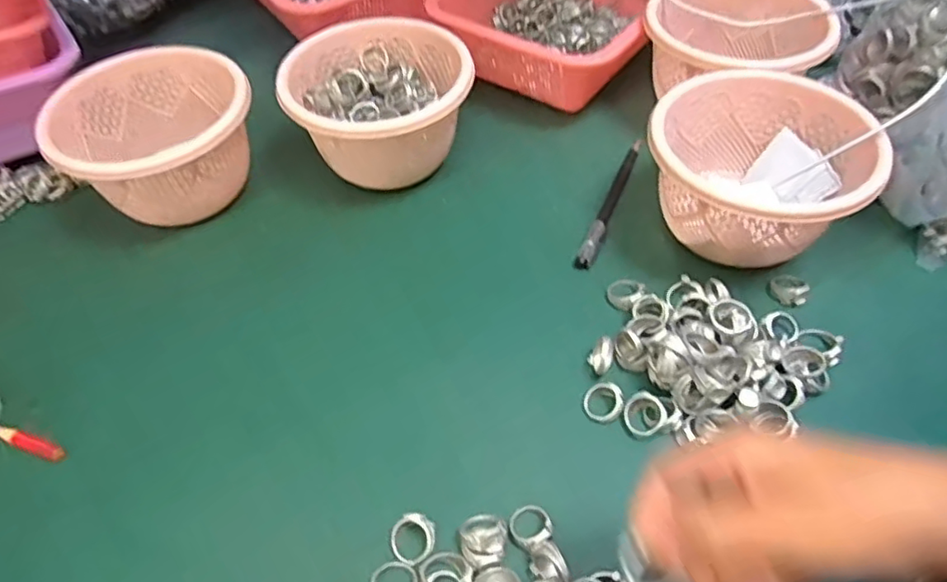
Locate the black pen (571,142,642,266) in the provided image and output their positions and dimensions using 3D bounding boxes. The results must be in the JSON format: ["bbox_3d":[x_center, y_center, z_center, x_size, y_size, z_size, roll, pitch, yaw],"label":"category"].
[{"bbox_3d":[0.112,-0.073,0.489,0.014,0.007,0.150,20,57,16],"label":"black pen"}]

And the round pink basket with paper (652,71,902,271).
[{"bbox_3d":[0.197,-0.080,0.439,0.143,0.090,0.139,-1,53,1],"label":"round pink basket with paper"}]

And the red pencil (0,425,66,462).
[{"bbox_3d":[-0.277,0.094,0.377,0.061,0.004,0.010,15,56,13],"label":"red pencil"}]

